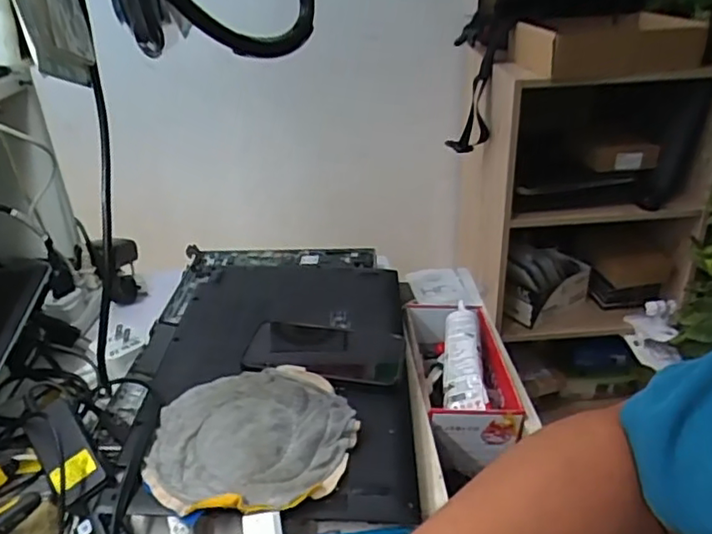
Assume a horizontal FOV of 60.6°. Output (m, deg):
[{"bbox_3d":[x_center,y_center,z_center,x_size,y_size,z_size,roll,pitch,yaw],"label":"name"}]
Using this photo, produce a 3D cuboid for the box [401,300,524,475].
[{"bbox_3d":[0.111,0.115,0.651,0.094,0.083,0.176,-3,28,0],"label":"box"}]

